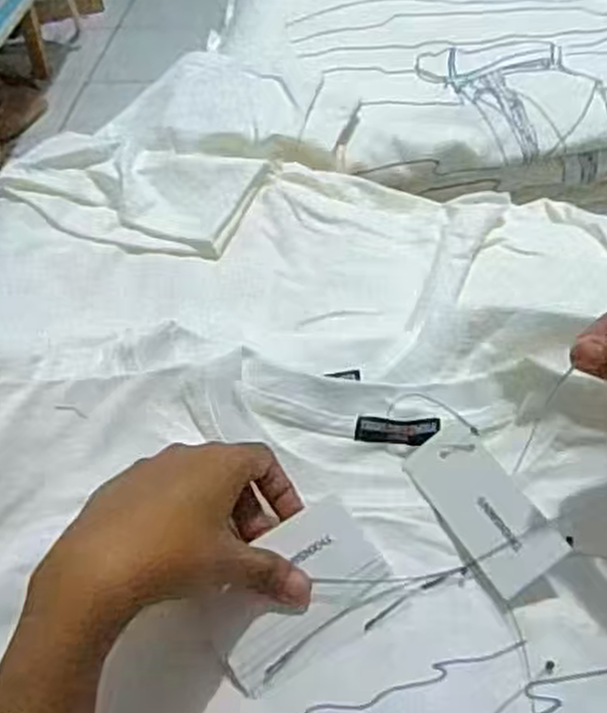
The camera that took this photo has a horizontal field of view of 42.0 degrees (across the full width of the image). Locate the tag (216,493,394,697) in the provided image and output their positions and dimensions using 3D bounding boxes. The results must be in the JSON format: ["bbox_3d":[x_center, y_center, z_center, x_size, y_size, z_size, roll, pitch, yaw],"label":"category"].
[{"bbox_3d":[-0.005,0.113,0.386,0.091,0.007,0.054,-37,73,-19],"label":"tag"}]

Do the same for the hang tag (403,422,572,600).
[{"bbox_3d":[0.090,0.074,0.400,0.043,0.004,0.090,-36,57,4],"label":"hang tag"}]

